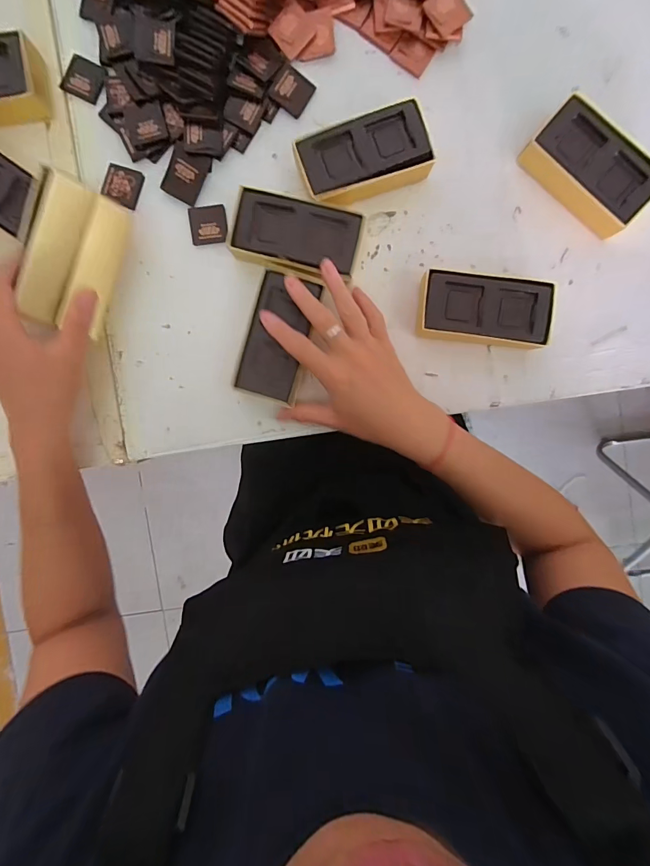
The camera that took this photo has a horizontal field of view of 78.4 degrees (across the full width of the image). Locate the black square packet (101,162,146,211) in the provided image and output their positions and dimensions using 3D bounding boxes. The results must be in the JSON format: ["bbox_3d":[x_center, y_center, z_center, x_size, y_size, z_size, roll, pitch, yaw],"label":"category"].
[{"bbox_3d":[-0.188,-0.230,0.371,0.033,0.006,0.035,15,92,-1],"label":"black square packet"}]

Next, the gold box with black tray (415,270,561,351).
[{"bbox_3d":[0.142,-0.110,0.365,0.117,0.032,0.058,5,92,-1],"label":"gold box with black tray"}]

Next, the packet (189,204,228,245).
[{"bbox_3d":[-0.109,-0.195,0.373,0.033,0.004,0.035,-6,93,0],"label":"packet"}]

